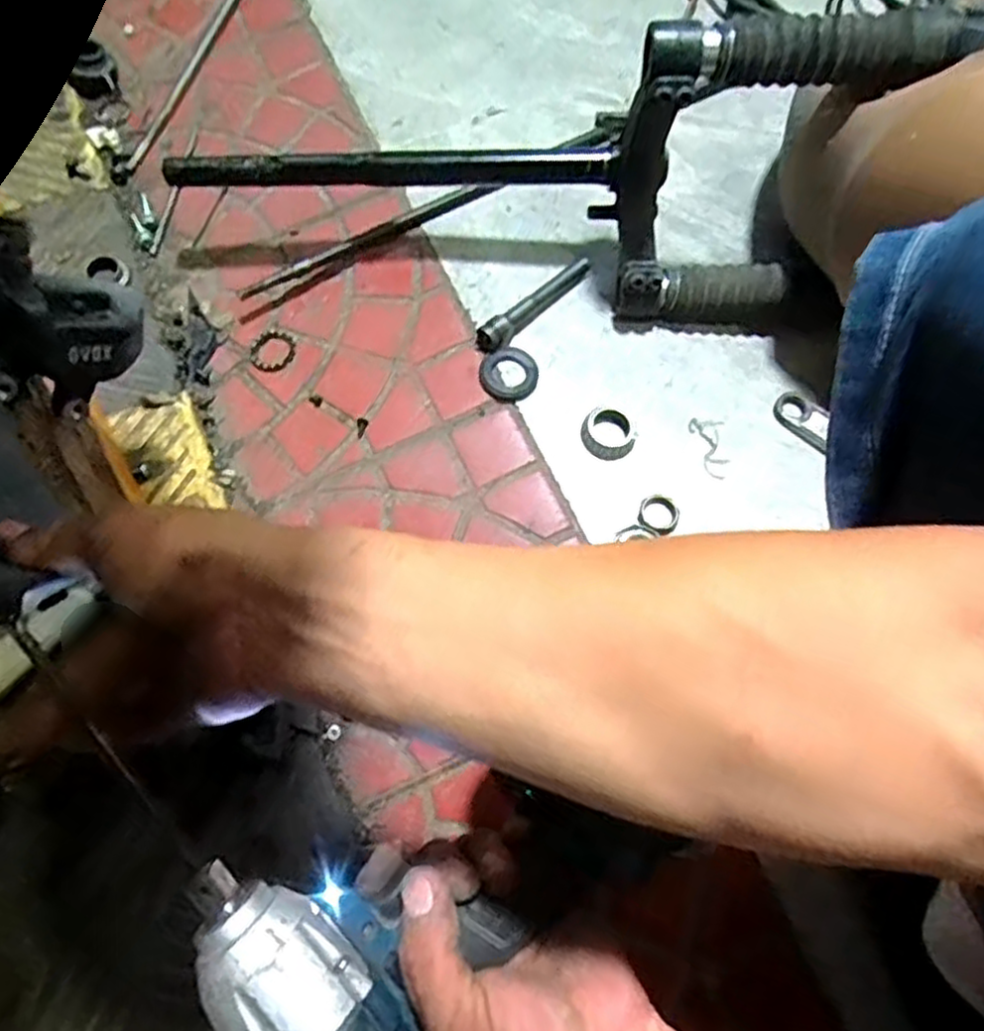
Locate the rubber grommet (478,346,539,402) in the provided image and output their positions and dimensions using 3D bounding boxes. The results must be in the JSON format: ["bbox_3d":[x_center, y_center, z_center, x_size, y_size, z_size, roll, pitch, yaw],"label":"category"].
[{"bbox_3d":[0.015,-0.122,0.626,0.050,0.008,0.047,0,72,1],"label":"rubber grommet"}]

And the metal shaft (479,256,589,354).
[{"bbox_3d":[0.039,-0.189,0.642,0.133,0.024,0.022,-44,76,-12],"label":"metal shaft"}]

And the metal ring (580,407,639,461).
[{"bbox_3d":[0.097,-0.069,0.609,0.045,0.006,0.044,0,72,1],"label":"metal ring"}]

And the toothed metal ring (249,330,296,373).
[{"bbox_3d":[-0.194,-0.146,0.648,0.038,0.004,0.041,0,72,1],"label":"toothed metal ring"}]

